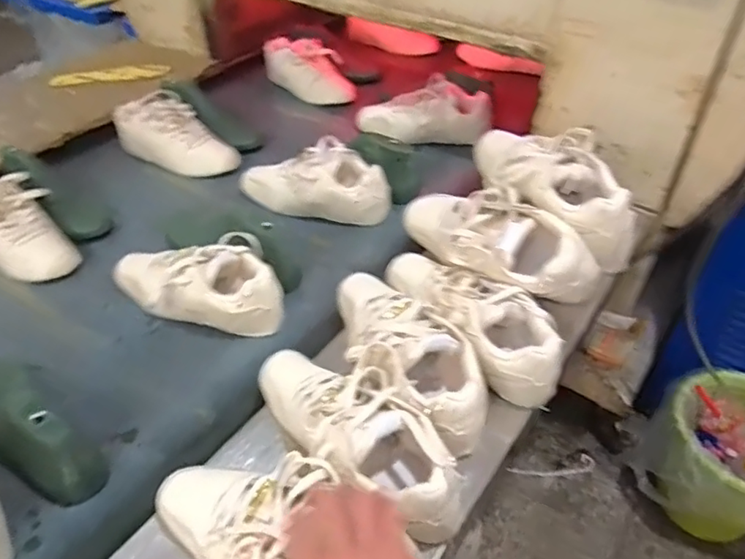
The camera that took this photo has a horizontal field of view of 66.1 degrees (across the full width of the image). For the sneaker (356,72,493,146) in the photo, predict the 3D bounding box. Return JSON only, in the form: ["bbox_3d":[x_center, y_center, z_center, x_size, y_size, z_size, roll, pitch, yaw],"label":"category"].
[{"bbox_3d":[0.102,-0.330,1.152,0.268,0.094,0.127,13,45,14],"label":"sneaker"}]

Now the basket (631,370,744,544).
[{"bbox_3d":[0.806,0.415,1.300,0.372,0.345,0.315,-10,44,-10],"label":"basket"}]

